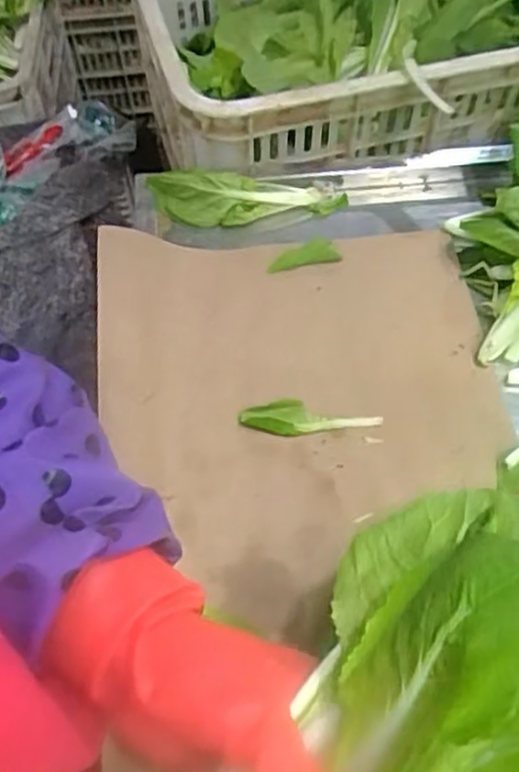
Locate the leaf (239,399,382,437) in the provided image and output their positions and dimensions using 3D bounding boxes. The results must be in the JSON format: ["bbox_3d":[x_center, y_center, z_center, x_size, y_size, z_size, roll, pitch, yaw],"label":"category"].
[{"bbox_3d":[0.036,0.023,0.505,0.097,0.006,0.026,0,57,2],"label":"leaf"}]

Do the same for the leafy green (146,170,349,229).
[{"bbox_3d":[-0.009,-0.159,0.604,0.162,0.030,0.032,0,57,2],"label":"leafy green"}]

